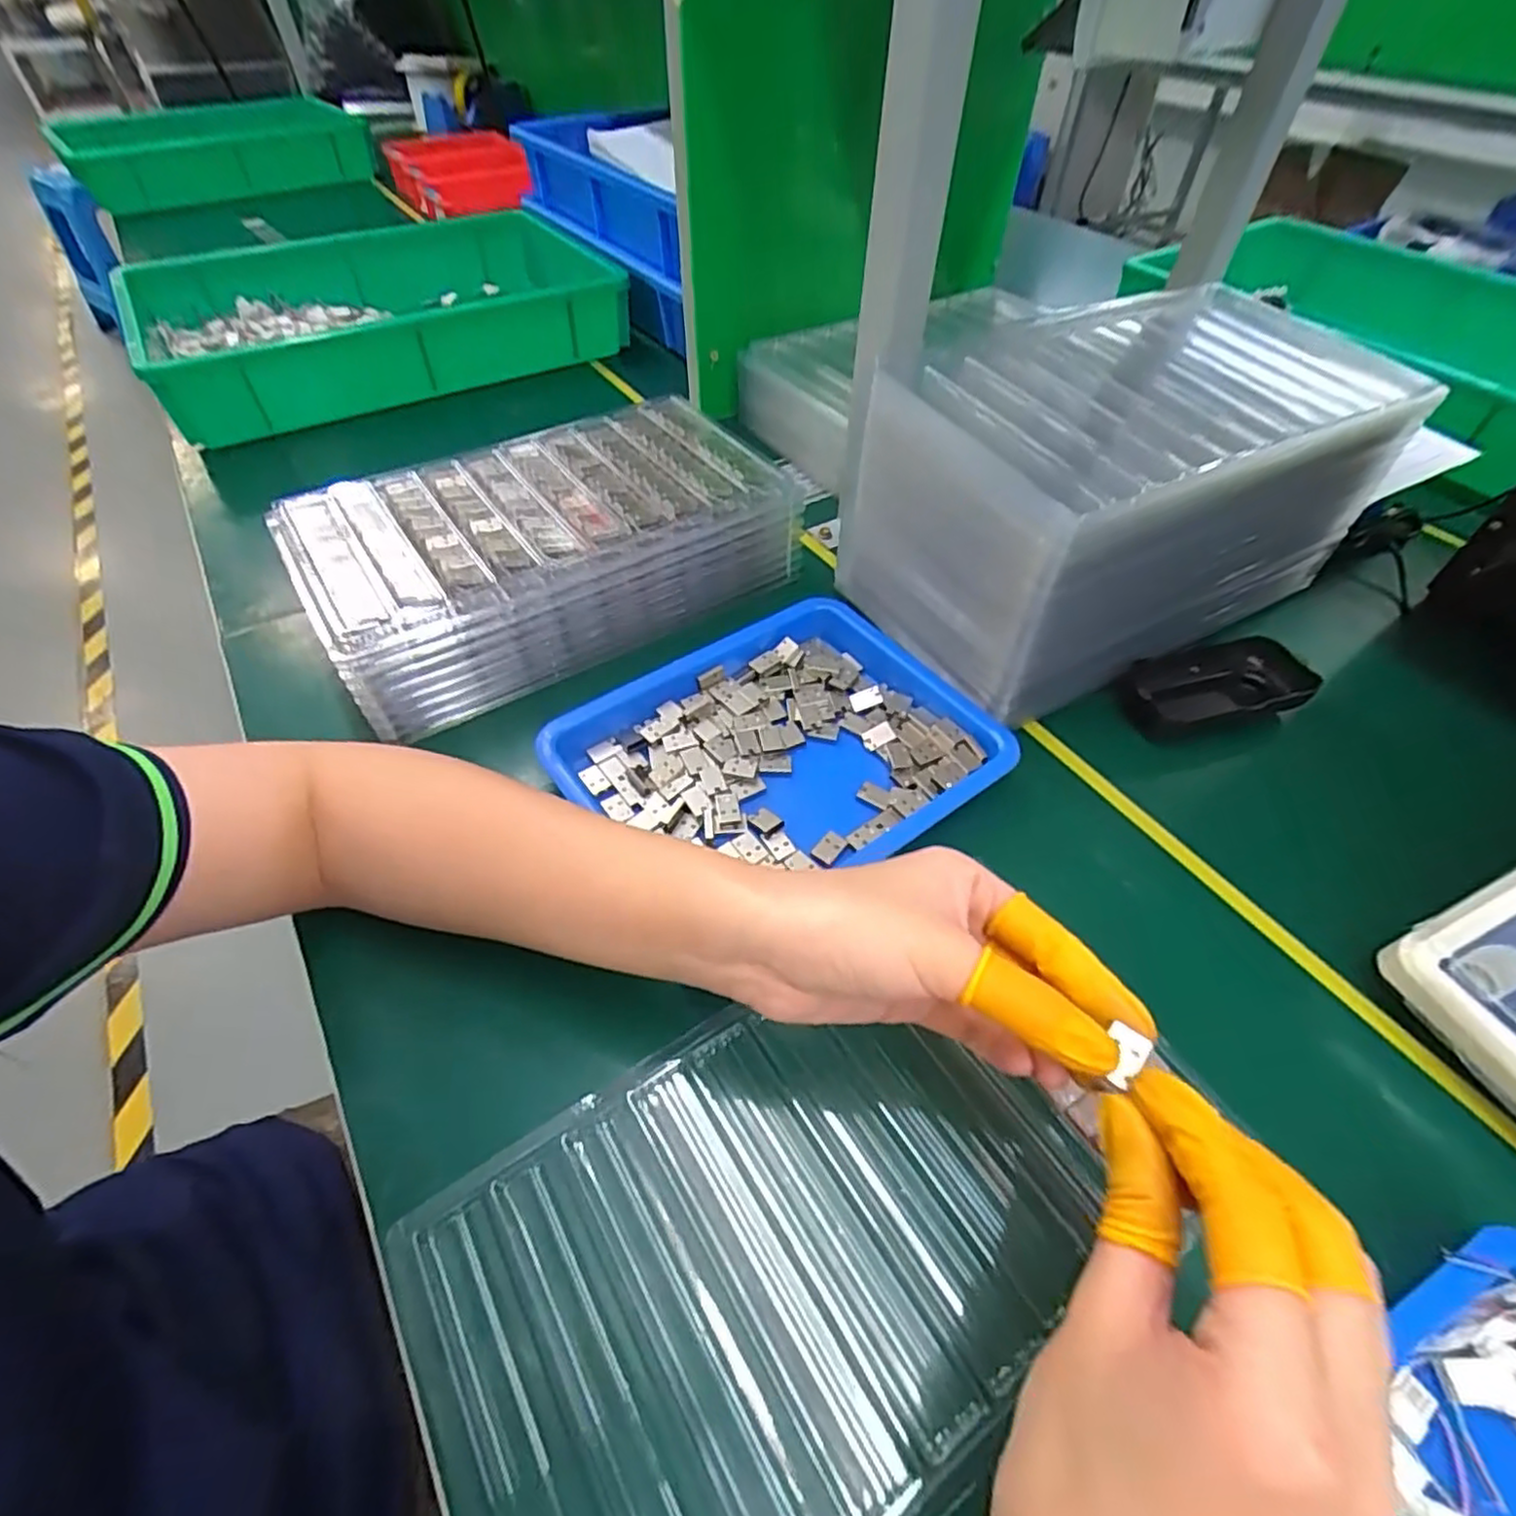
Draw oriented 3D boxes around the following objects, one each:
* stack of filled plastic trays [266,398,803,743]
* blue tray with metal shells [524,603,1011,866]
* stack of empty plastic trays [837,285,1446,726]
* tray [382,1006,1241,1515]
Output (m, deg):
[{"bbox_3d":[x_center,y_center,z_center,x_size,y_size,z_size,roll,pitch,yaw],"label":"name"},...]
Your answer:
[{"bbox_3d":[-0.139,-0.140,0.479,0.302,0.070,0.180,-23,54,-19],"label":"stack of filled plastic trays"},{"bbox_3d":[0.012,-0.002,0.396,0.209,0.035,0.165,-28,56,-21],"label":"blue tray with metal shells"},{"bbox_3d":[0.215,-0.155,0.439,0.284,0.141,0.163,-25,55,-20],"label":"stack of empty plastic trays"},{"bbox_3d":[0.005,0.178,0.256,0.230,0.009,0.161,-27,55,-21],"label":"tray"}]

